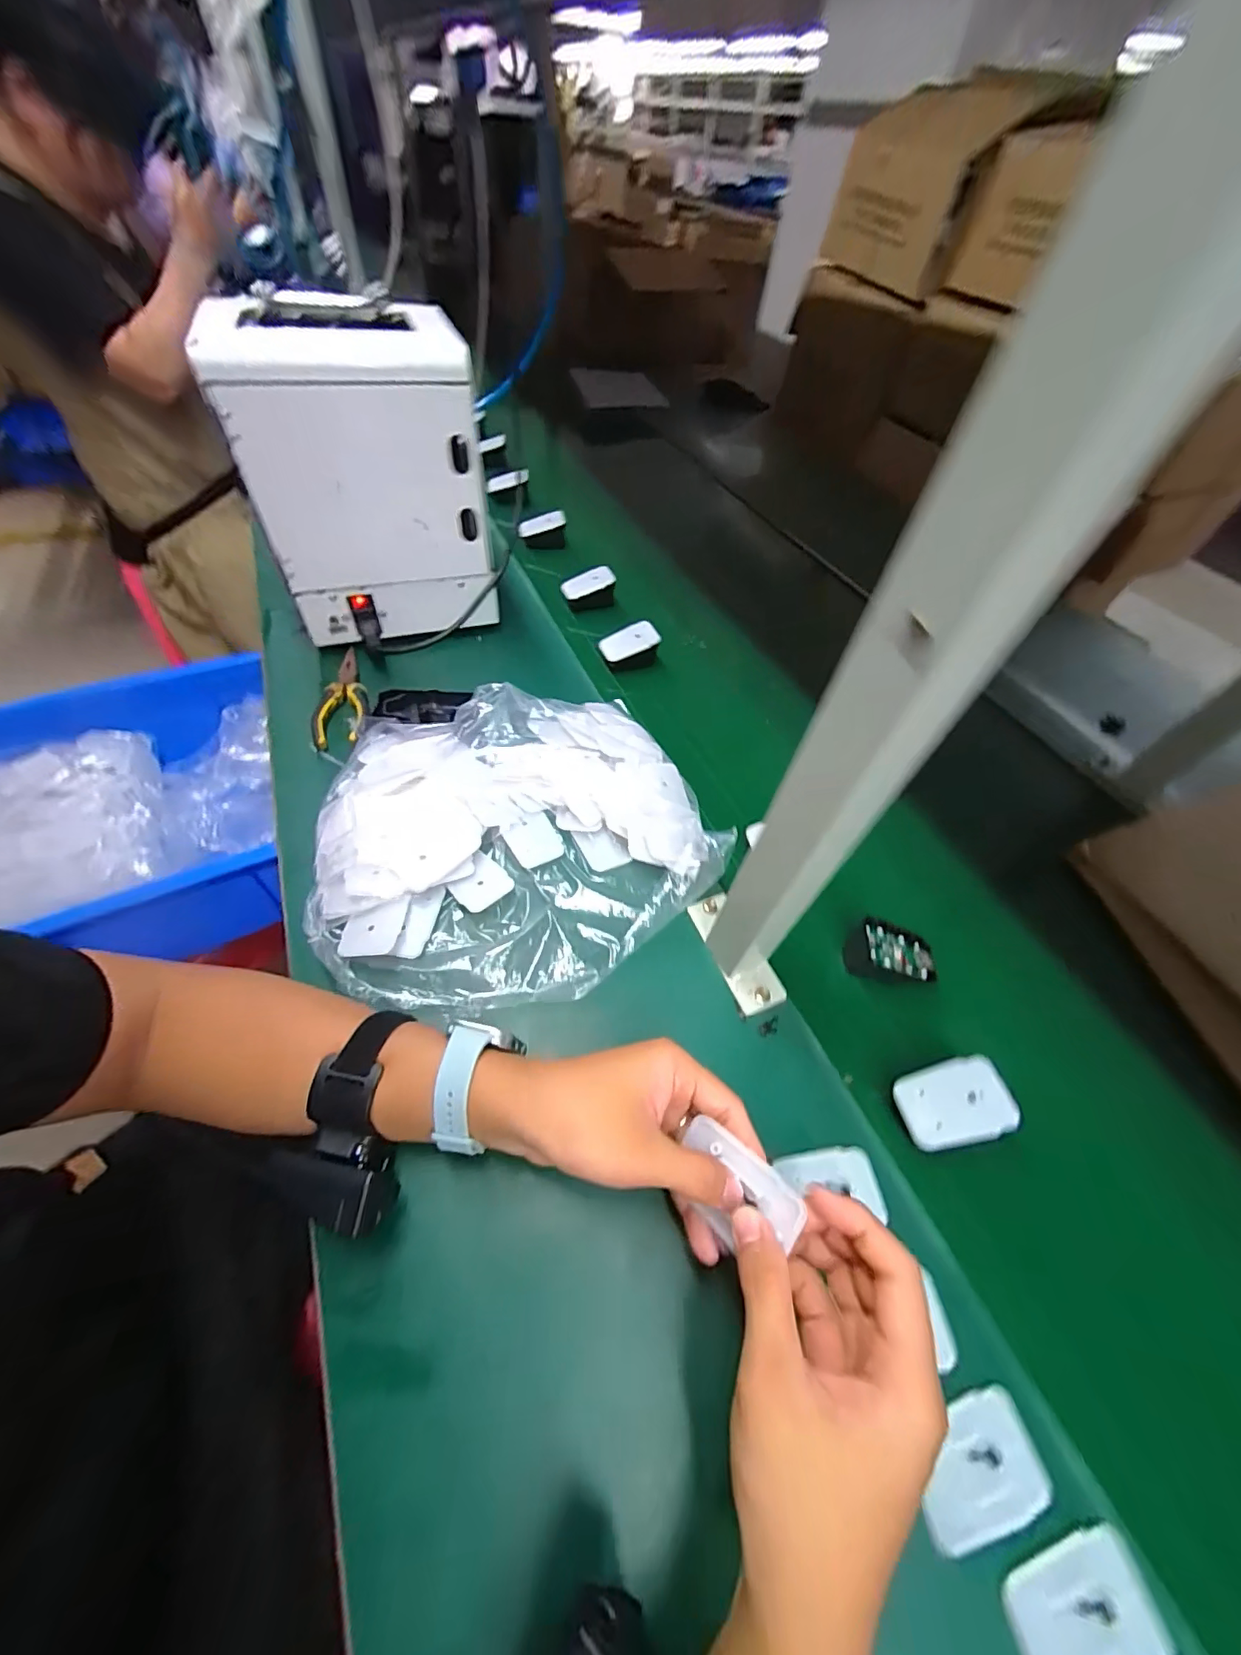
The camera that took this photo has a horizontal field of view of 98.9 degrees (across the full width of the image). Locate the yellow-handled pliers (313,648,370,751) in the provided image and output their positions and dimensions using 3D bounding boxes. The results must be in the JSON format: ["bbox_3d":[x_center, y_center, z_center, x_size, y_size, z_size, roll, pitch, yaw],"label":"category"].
[{"bbox_3d":[-0.302,-0.142,0.565,0.056,0.030,0.162,-16,56,-17],"label":"yellow-handled pliers"}]

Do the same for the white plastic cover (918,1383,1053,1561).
[{"bbox_3d":[0.184,0.328,0.272,0.072,0.004,0.045,-11,55,-14],"label":"white plastic cover"}]

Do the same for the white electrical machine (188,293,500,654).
[{"bbox_3d":[-0.265,-0.358,0.564,0.213,0.266,0.164,-17,57,-18],"label":"white electrical machine"}]

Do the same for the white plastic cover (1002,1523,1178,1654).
[{"bbox_3d":[0.218,0.369,0.248,0.071,0.005,0.046,-8,54,-12],"label":"white plastic cover"}]

